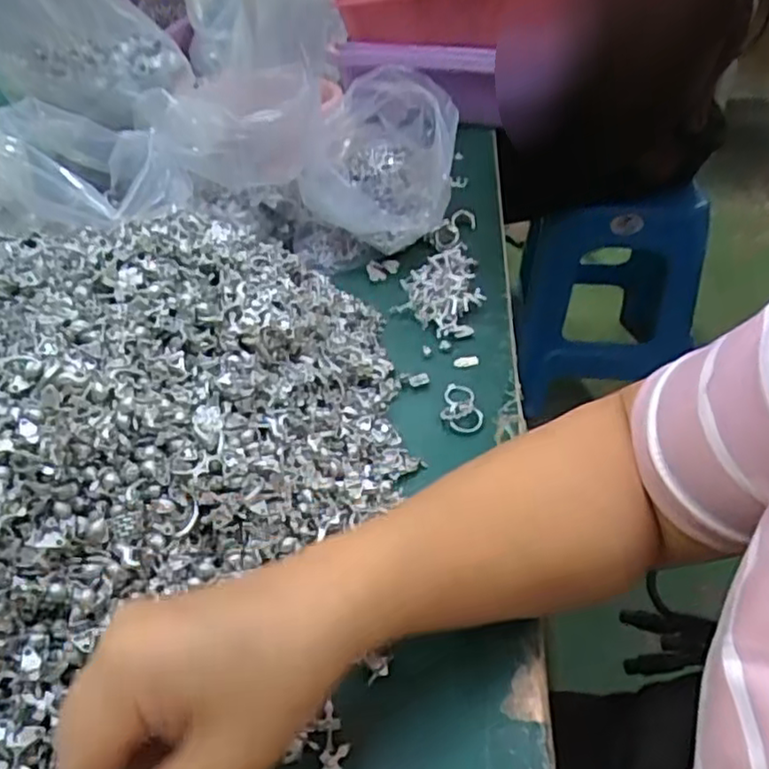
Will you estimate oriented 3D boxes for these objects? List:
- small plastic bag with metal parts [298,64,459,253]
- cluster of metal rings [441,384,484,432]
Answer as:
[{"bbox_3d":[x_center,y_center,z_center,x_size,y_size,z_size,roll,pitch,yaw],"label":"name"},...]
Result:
[{"bbox_3d":[-0.003,-0.187,0.586,0.125,0.126,0.101,1,39,4],"label":"small plastic bag with metal parts"},{"bbox_3d":[0.050,0.012,0.438,0.026,0.007,0.046,0,39,3],"label":"cluster of metal rings"}]

